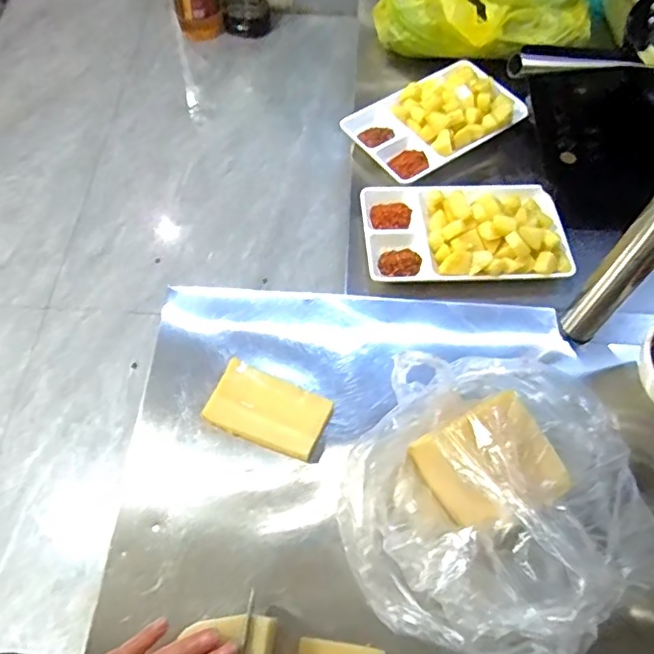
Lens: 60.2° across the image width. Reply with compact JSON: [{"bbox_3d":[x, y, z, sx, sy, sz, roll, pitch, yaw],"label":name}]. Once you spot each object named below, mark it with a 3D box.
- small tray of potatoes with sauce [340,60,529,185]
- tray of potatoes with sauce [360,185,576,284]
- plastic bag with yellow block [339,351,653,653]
[{"bbox_3d":[0.146,-0.287,0.767,0.226,0.034,0.141,-31,66,-19],"label":"small tray of potatoes with sauce"},{"bbox_3d":[0.166,-0.118,0.670,0.240,0.037,0.135,0,60,-3],"label":"tray of potatoes with sauce"},{"bbox_3d":[0.127,0.129,0.433,0.223,0.106,0.214,-29,65,-18],"label":"plastic bag with yellow block"}]

